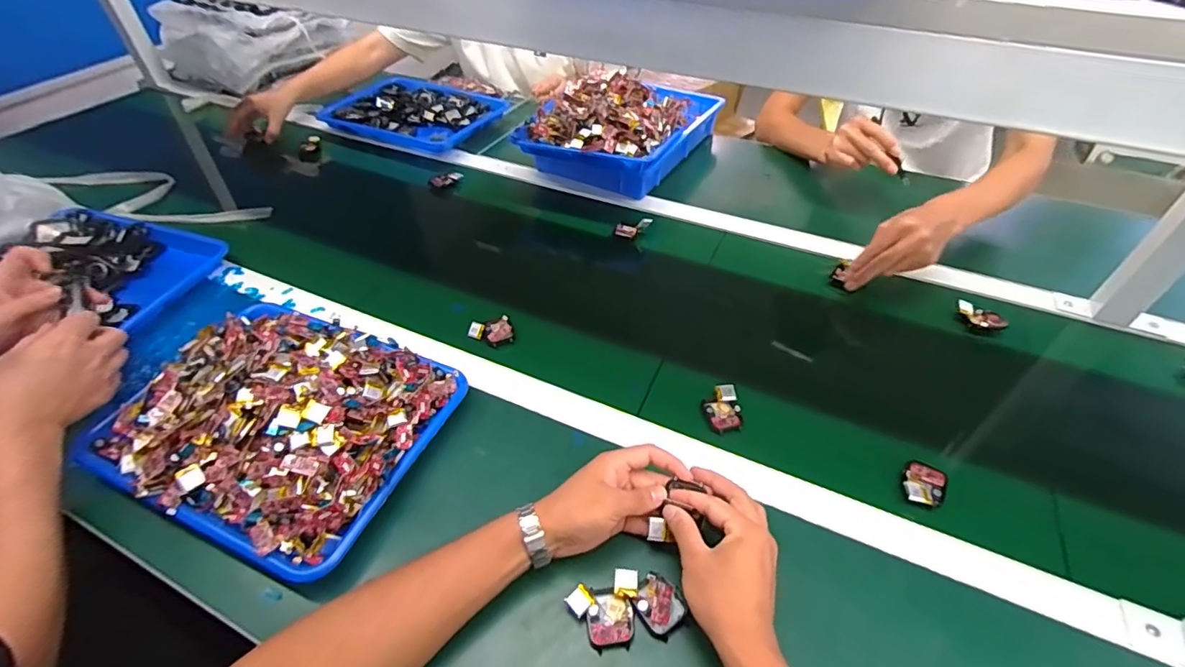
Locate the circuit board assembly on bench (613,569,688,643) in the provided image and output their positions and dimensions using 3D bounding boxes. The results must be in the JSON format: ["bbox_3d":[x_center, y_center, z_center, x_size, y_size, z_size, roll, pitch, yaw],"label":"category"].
[{"bbox_3d":[0.050,0.224,0.452,0.062,0.014,0.040,35,55,30],"label":"circuit board assembly on bench"}]

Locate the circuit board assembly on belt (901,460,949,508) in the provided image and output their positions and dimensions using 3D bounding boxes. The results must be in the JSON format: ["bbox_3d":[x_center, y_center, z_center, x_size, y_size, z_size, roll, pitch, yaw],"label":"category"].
[{"bbox_3d":[0.332,0.150,0.528,0.038,0.015,0.055,19,49,18],"label":"circuit board assembly on belt"}]

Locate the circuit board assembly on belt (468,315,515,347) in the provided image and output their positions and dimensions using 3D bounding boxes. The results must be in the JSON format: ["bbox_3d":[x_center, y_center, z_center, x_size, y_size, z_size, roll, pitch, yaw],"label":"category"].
[{"bbox_3d":[-0.131,-0.001,0.677,0.056,0.011,0.037,-7,68,-1],"label":"circuit board assembly on belt"}]

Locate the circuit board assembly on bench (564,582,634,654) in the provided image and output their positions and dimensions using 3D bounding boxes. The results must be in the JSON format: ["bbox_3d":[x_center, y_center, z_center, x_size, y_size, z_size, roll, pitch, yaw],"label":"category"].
[{"bbox_3d":[0.010,0.235,0.443,0.041,0.016,0.056,-29,52,-25],"label":"circuit board assembly on bench"}]

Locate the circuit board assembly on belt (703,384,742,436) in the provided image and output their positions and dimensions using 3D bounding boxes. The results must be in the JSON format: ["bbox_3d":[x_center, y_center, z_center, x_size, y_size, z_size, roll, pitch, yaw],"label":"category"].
[{"bbox_3d":[0.146,0.084,0.591,0.039,0.016,0.055,-5,46,-4],"label":"circuit board assembly on belt"}]

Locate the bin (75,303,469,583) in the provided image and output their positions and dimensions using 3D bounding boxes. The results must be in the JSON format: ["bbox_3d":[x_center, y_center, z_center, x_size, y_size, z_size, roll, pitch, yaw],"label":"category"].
[{"bbox_3d":[-0.325,0.079,0.548,0.313,0.067,0.240,16,48,16],"label":"bin"}]

